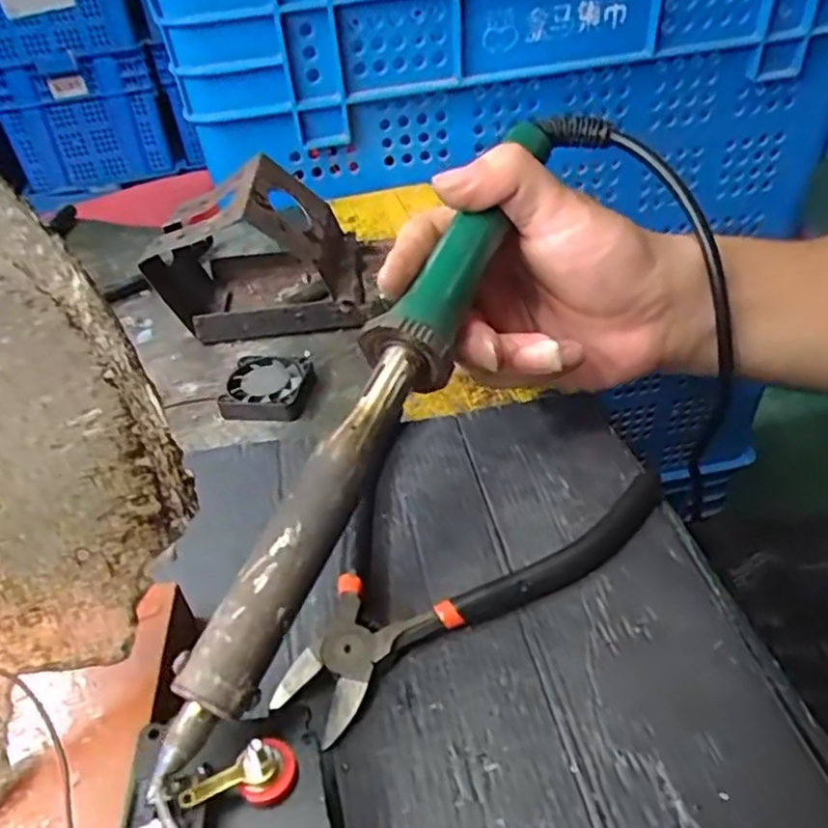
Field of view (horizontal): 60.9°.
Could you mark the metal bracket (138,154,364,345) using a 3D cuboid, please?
[{"bbox_3d":[-0.087,-0.092,0.399,0.111,0.082,0.073,-2,39,4],"label":"metal bracket"}]

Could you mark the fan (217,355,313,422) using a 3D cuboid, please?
[{"bbox_3d":[-0.074,-0.013,0.358,0.042,0.012,0.040,2,39,9],"label":"fan"}]

